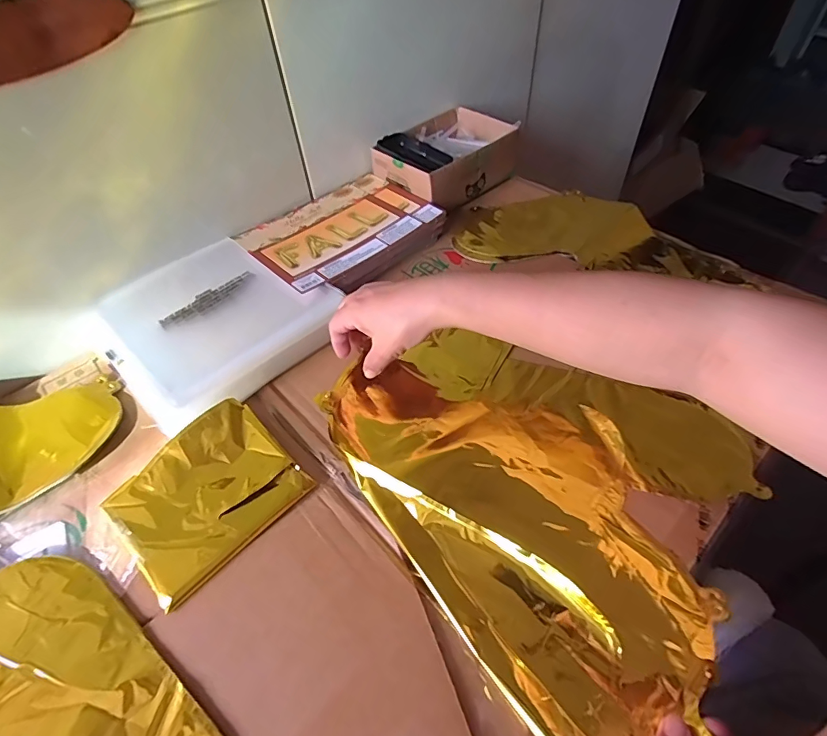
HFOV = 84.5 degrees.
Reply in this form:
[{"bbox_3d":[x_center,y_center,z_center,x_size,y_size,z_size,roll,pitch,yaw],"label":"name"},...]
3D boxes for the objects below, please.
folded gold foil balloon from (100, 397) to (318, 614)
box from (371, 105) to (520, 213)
[{"bbox_3d":[-0.175,0.103,0.386,0.119,0.021,0.135,35,61,29],"label":"folded gold foil balloon"},{"bbox_3d":[0.046,-0.305,0.667,0.131,0.068,0.184,32,60,27],"label":"box"}]

